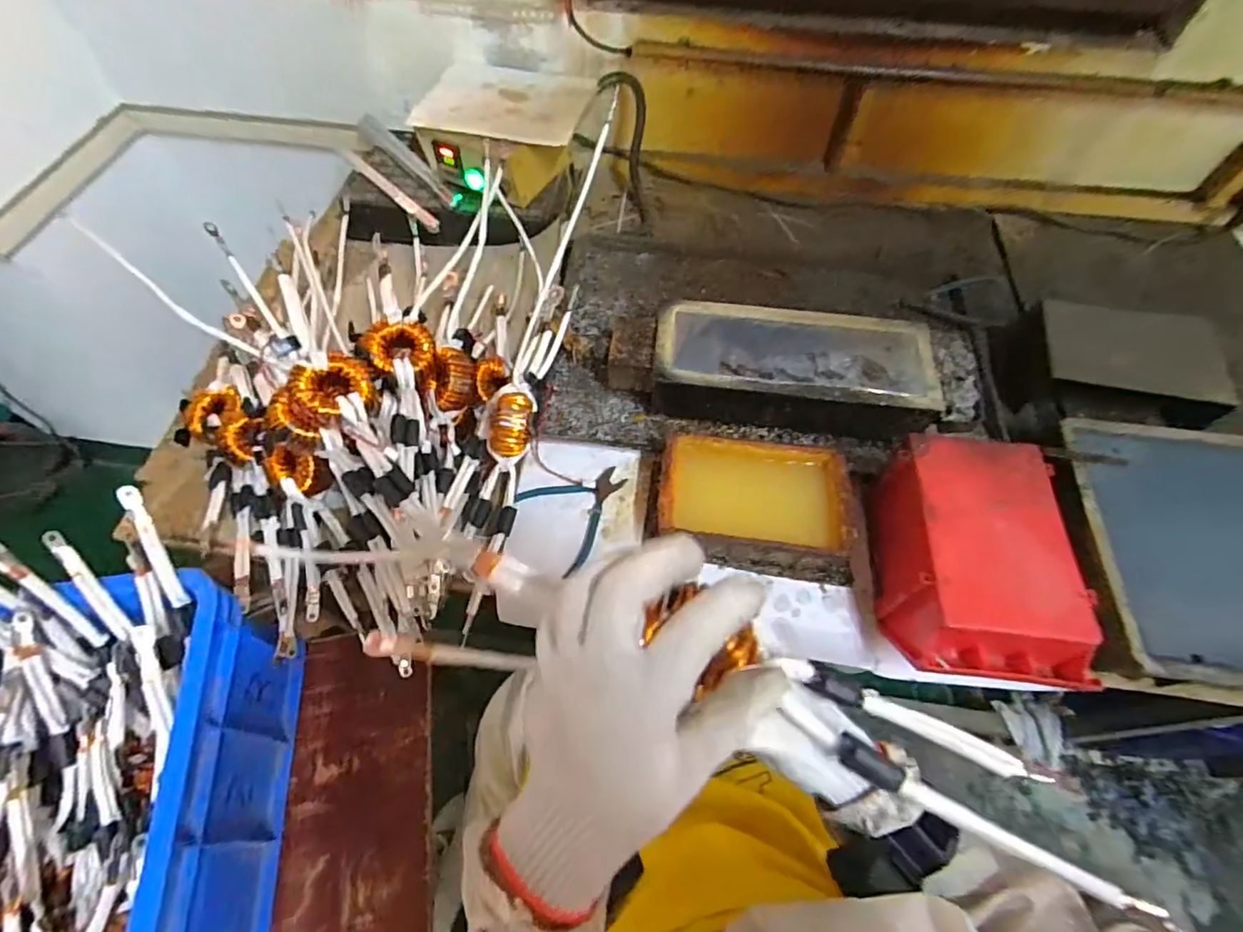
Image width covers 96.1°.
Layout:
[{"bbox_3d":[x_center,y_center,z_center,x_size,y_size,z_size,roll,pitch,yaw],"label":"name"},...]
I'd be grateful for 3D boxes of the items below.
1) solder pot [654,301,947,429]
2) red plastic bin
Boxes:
[{"bbox_3d":[0.212,-0.122,0.710,0.338,0.082,0.166,7,61,2],"label":"solder pot"},{"bbox_3d":[0.350,0.092,0.559,0.141,0.114,0.229,7,61,2],"label":"red plastic bin"}]

